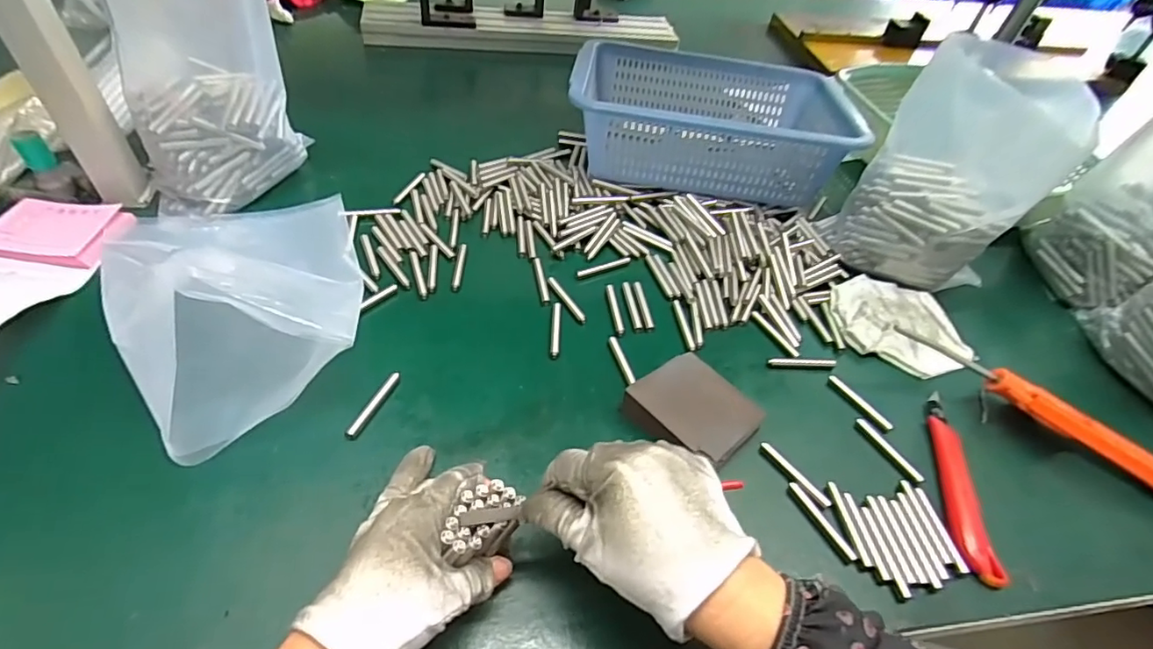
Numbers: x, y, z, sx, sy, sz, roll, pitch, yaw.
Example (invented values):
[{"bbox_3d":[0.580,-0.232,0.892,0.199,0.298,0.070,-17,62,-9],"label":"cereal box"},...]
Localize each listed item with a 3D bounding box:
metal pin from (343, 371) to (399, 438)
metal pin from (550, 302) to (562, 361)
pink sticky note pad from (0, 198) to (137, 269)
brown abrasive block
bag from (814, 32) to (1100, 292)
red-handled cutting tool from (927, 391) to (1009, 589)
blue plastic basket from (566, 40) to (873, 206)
[{"bbox_3d":[-0.145,0.057,0.396,0.008,0.004,0.060,18,48,9],"label":"metal pin"},{"bbox_3d":[-0.017,0.003,0.463,0.008,0.004,0.062,4,47,-3],"label":"metal pin"},{"bbox_3d":[-0.448,-0.083,0.480,0.101,0.012,0.072,8,47,0],"label":"pink sticky note pad"},{"bbox_3d":[0.085,0.064,0.406,0.071,0.023,0.081,-32,58,-30],"label":"brown abrasive block"},{"bbox_3d":[0.342,-0.143,0.508,0.136,0.188,0.135,30,51,19],"label":"bag"},{"bbox_3d":[0.270,0.107,0.396,0.023,0.011,0.146,11,47,3],"label":"red-handled cutting tool"},{"bbox_3d":[0.146,-0.240,0.634,0.286,0.091,0.217,10,47,3],"label":"blue plastic basket"}]

